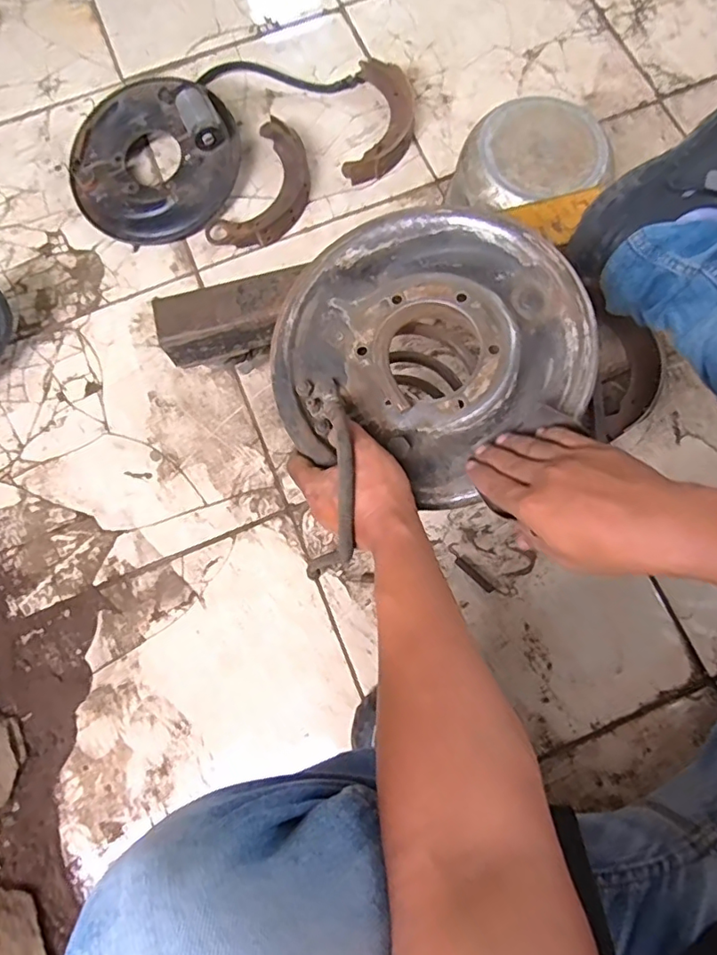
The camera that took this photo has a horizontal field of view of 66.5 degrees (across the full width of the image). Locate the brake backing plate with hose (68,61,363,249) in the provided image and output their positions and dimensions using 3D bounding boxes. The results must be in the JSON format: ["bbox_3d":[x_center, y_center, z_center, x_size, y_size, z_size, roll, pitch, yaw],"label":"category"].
[{"bbox_3d":[-0.250,-0.570,0.860,0.250,0.086,0.465,41,82,8],"label":"brake backing plate with hose"}]

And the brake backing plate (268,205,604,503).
[{"bbox_3d":[0.056,-0.112,0.470,0.257,0.053,0.245,0,78,1],"label":"brake backing plate"}]

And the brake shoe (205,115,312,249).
[{"bbox_3d":[-0.140,-0.447,0.855,0.120,0.030,0.224,24,80,6],"label":"brake shoe"}]

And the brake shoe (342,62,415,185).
[{"bbox_3d":[0.039,-0.567,0.876,0.099,0.035,0.211,9,79,3],"label":"brake shoe"}]

